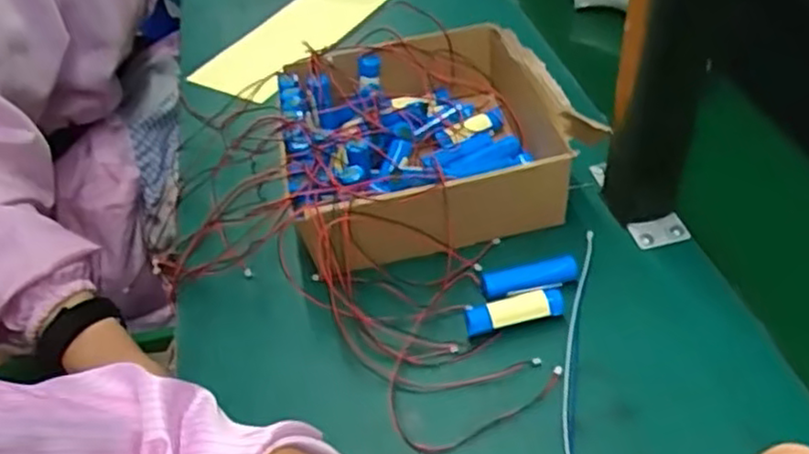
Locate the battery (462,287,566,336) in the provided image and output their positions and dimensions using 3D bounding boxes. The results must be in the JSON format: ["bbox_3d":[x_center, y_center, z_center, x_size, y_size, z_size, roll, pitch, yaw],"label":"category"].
[{"bbox_3d":[0.076,0.058,0.483,0.071,0.018,0.021,-16,45,-7],"label":"battery"}]

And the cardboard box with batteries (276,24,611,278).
[{"bbox_3d":[0.010,-0.072,0.574,0.220,0.074,0.202,-18,45,-9],"label":"cardboard box with batteries"}]

